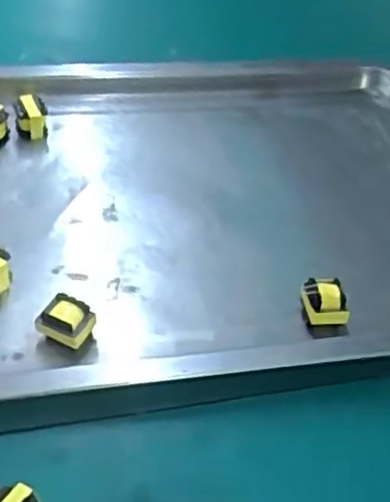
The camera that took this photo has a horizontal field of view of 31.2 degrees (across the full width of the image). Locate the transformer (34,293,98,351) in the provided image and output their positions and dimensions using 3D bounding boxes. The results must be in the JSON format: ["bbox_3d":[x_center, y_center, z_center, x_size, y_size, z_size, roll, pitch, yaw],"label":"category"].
[{"bbox_3d":[-0.063,0.036,0.346,0.023,0.022,0.020,18,48,18],"label":"transformer"}]

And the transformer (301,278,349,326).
[{"bbox_3d":[0.066,0.025,0.358,0.023,0.015,0.023,-1,45,0],"label":"transformer"}]

